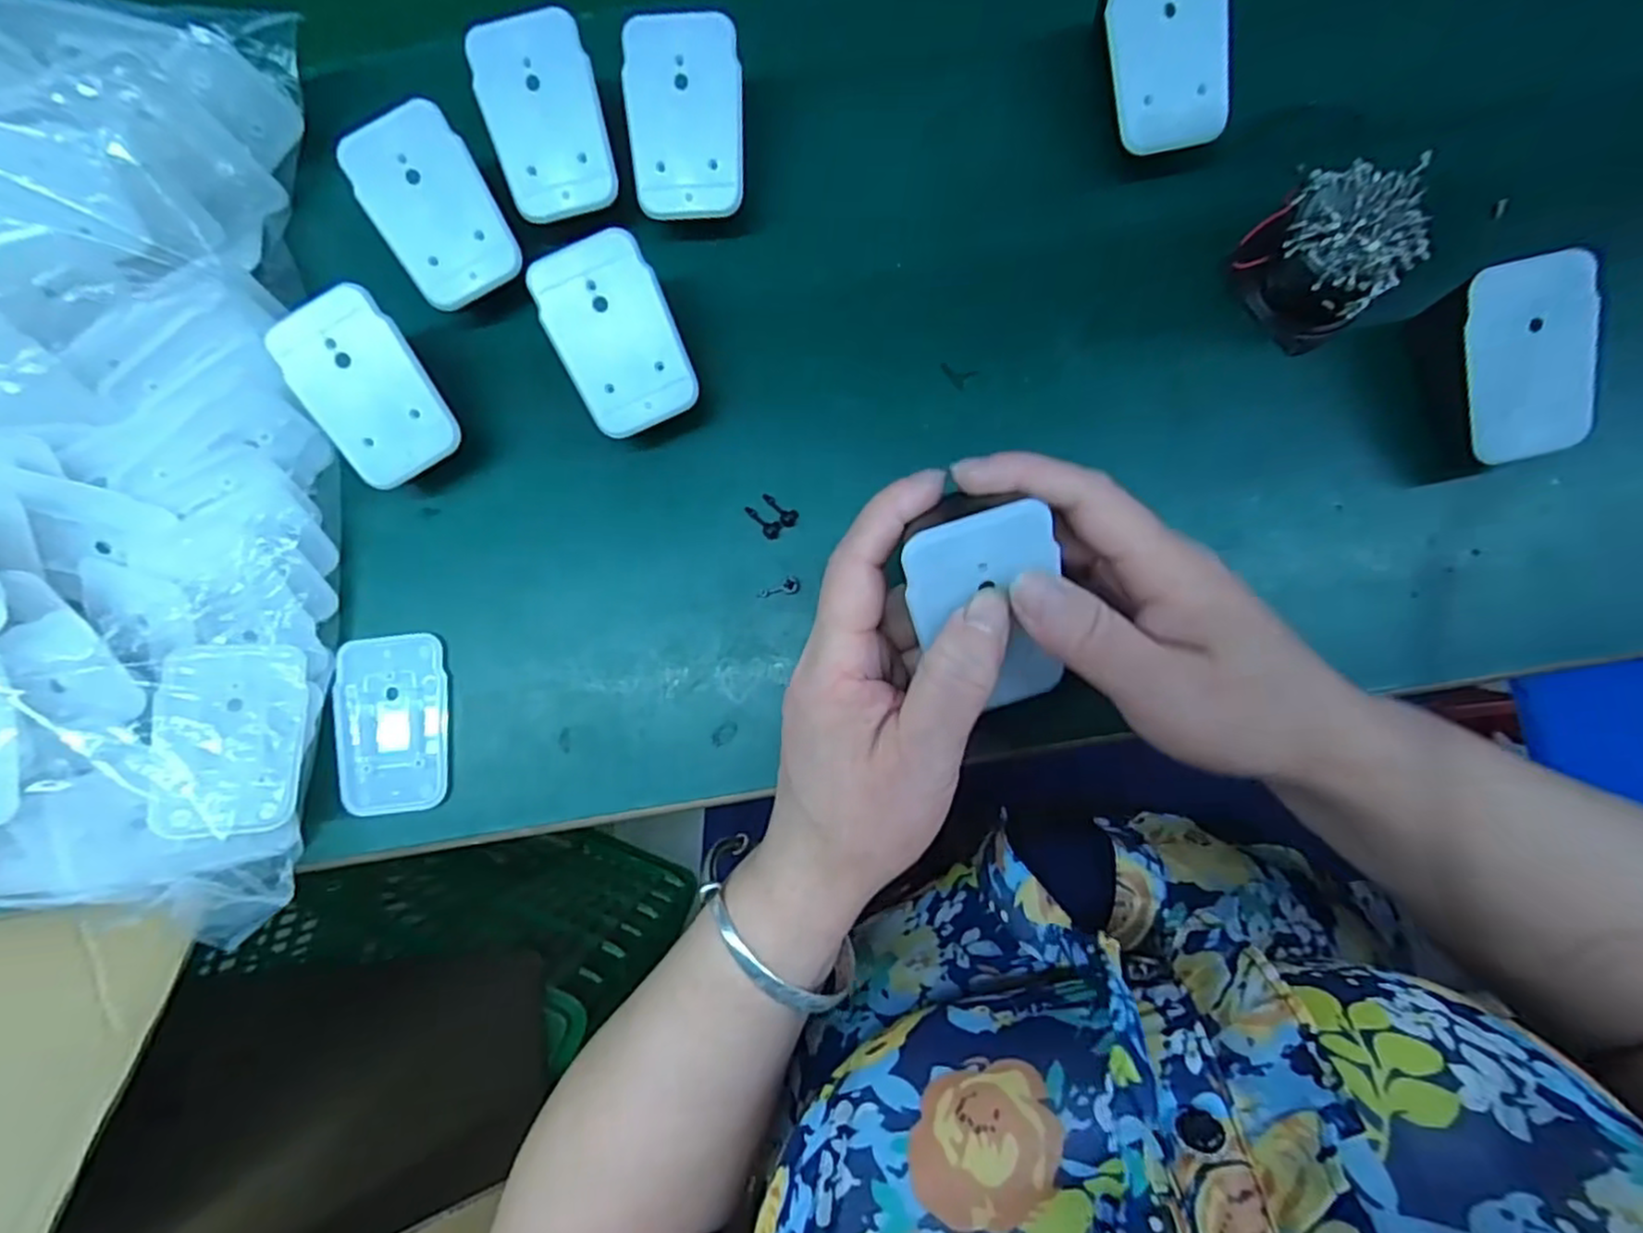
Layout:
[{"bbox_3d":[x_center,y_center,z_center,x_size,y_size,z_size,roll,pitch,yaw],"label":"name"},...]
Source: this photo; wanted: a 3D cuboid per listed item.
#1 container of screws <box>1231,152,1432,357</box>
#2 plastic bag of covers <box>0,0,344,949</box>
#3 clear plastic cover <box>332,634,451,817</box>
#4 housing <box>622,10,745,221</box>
[{"bbox_3d":[0.197,-0.143,0.283,0.050,0.041,0.051,0,86,0],"label":"container of screws"},{"bbox_3d":[-0.324,-0.063,0.265,0.249,0.114,0.342,2,86,0],"label":"plastic bag of covers"},{"bbox_3d":[-0.174,0.044,0.299,0.044,0.007,0.070,-6,86,0],"label":"clear plastic cover"},{"bbox_3d":[-0.054,-0.195,0.288,0.045,0.004,0.068,0,108,1],"label":"housing"}]

